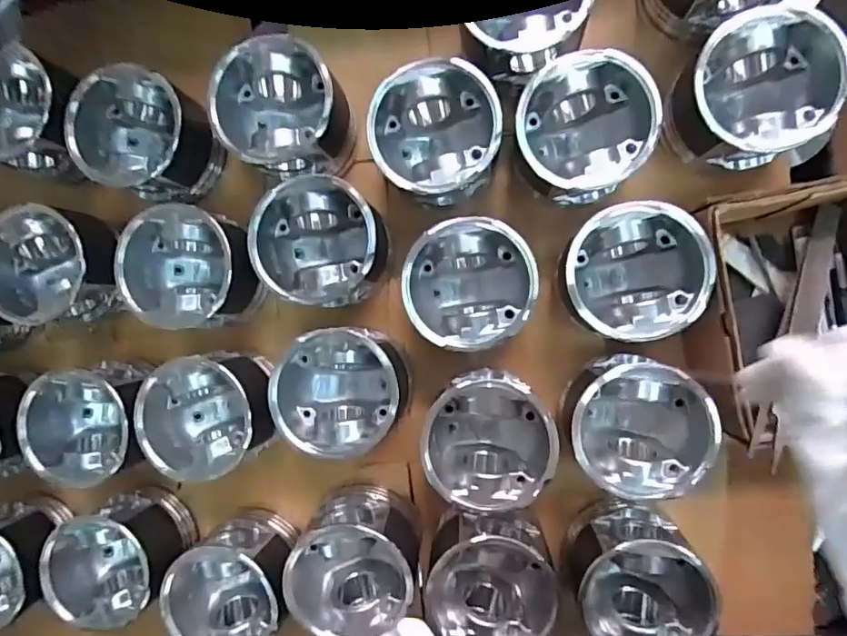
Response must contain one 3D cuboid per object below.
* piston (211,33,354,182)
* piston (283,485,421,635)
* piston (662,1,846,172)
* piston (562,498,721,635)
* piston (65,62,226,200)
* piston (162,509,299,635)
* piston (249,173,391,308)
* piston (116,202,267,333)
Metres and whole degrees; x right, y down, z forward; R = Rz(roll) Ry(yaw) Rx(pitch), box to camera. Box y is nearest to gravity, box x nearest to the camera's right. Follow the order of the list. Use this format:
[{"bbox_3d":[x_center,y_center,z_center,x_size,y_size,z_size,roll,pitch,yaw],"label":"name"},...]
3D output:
[{"bbox_3d":[-0.126,-0.188,0.496,0.115,0.091,0.106,-5,91,8],"label":"piston"},{"bbox_3d":[-0.059,0.226,0.498,0.105,0.098,0.105,0,92,7],"label":"piston"},{"bbox_3d":[0.274,-0.187,0.449,0.112,0.093,0.109,0,92,7],"label":"piston"},{"bbox_3d":[0.192,0.232,0.481,0.104,0.087,0.109,0,92,7],"label":"piston"},{"bbox_3d":[-0.264,-0.172,0.517,0.114,0.091,0.112,4,92,7],"label":"piston"},{"bbox_3d":[-0.177,0.252,0.525,0.108,0.109,0.108,29,95,6],"label":"piston"},{"bbox_3d":[-0.089,-0.068,0.502,0.108,0.102,0.108,0,92,7],"label":"piston"},{"bbox_3d":[-0.218,-0.045,0.510,0.108,0.096,0.105,0,92,7],"label":"piston"}]

